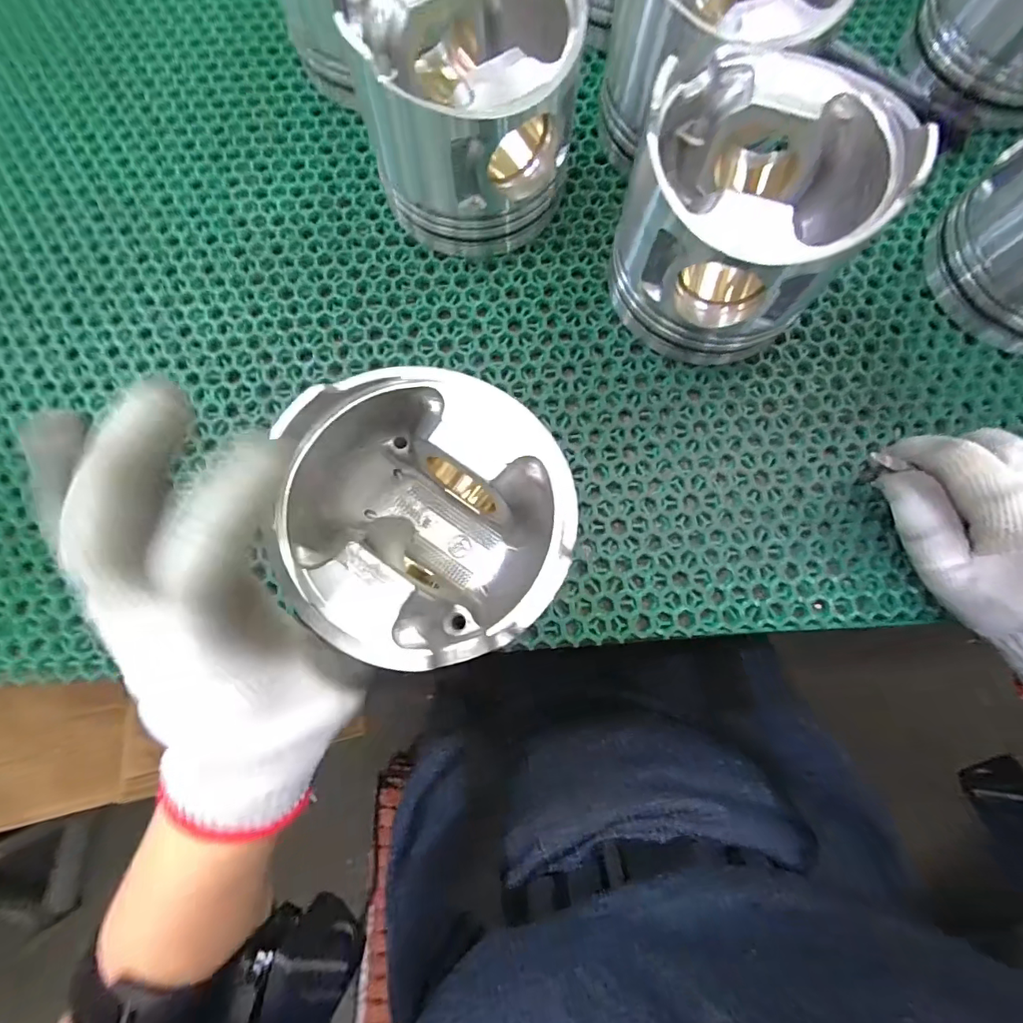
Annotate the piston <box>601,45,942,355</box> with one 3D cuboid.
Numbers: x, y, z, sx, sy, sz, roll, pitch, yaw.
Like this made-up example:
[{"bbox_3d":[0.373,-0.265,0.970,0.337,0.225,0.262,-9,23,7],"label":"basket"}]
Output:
[{"bbox_3d":[0.113,-0.145,0.244,0.104,0.101,0.105,0,77,0],"label":"piston"}]

